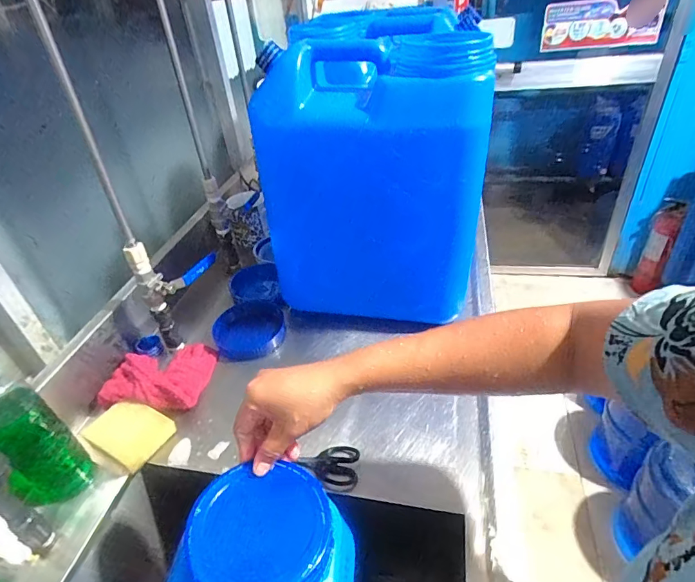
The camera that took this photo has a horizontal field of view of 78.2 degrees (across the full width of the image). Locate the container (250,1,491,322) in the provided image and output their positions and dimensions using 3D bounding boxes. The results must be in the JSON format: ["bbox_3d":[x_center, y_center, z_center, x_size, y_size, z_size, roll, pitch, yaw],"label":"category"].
[{"bbox_3d":[0.038,-0.209,0.718,0.307,0.407,0.316,-3,37,5],"label":"container"}]

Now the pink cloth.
[{"bbox_3d":[-0.292,0.126,0.672,0.146,0.055,0.135,-3,37,5],"label":"pink cloth"}]

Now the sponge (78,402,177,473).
[{"bbox_3d":[-0.309,0.203,0.602,0.115,0.030,0.085,11,40,21],"label":"sponge"}]

